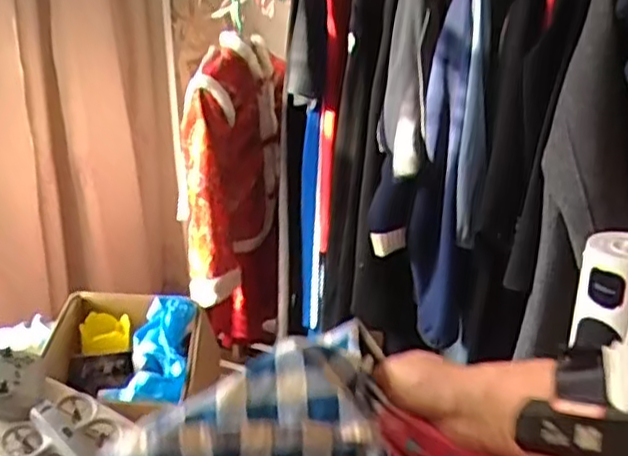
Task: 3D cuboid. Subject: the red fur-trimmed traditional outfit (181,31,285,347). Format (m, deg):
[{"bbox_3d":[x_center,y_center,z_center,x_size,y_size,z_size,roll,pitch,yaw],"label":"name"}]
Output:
[{"bbox_3d":[-0.185,-0.046,1.729,0.208,0.718,0.223,0,21,0],"label":"red fur-trimmed traditional outfit"}]

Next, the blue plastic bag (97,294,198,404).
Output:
[{"bbox_3d":[-0.274,0.203,1.225,0.135,0.067,0.268,-1,21,-3],"label":"blue plastic bag"}]

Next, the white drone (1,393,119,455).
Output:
[{"bbox_3d":[-0.324,0.270,0.962,0.105,0.033,0.126,43,42,18],"label":"white drone"}]

